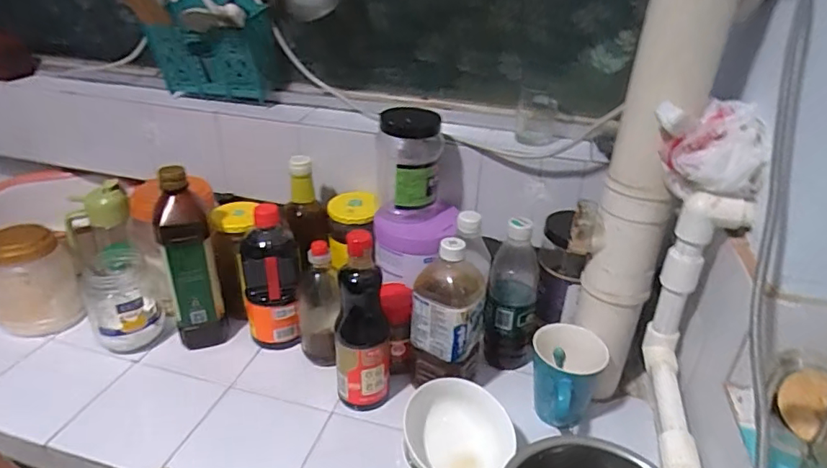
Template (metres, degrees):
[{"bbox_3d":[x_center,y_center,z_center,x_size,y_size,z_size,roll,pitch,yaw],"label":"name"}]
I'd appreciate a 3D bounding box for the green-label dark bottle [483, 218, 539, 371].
[{"bbox_3d":[0.139,0.082,0.726,0.072,0.223,0.068,6,29,7],"label":"green-label dark bottle"}]

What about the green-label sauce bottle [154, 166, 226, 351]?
[{"bbox_3d":[-0.306,0.049,0.727,0.071,0.270,0.063,-16,34,-30],"label":"green-label sauce bottle"}]

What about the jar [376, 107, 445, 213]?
[{"bbox_3d":[-0.008,-0.103,0.737,0.084,0.130,0.077,-1,29,-7],"label":"jar"}]

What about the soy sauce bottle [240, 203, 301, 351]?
[{"bbox_3d":[-0.204,0.067,0.750,0.077,0.216,0.061,-4,29,-12],"label":"soy sauce bottle"}]

